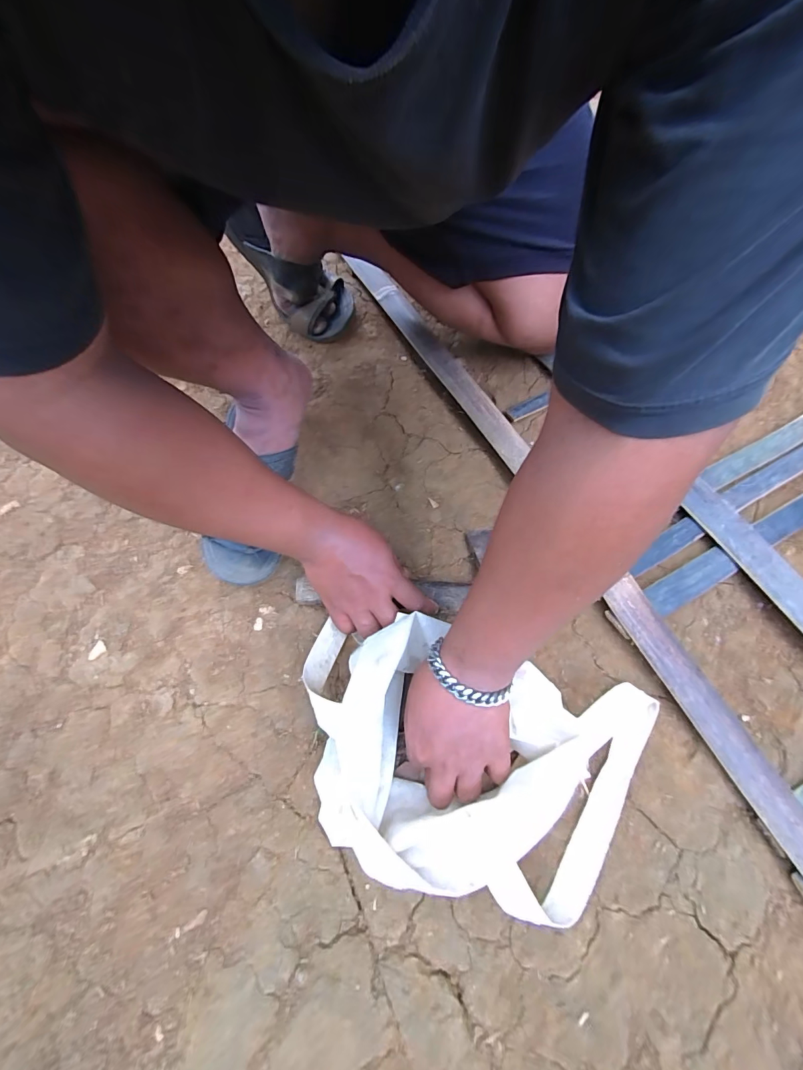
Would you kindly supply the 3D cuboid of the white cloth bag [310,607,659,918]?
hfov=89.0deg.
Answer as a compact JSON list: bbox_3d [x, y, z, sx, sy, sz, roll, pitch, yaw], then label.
[{"bbox_3d":[0.060,0.200,0.374,0.340,0.090,0.202,14,68,7],"label":"white cloth bag"}]

